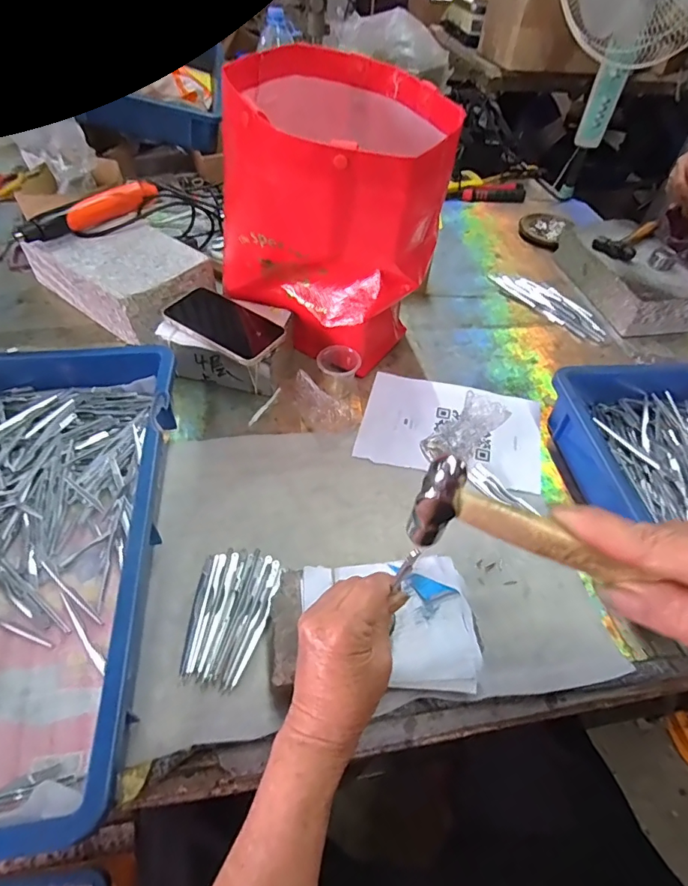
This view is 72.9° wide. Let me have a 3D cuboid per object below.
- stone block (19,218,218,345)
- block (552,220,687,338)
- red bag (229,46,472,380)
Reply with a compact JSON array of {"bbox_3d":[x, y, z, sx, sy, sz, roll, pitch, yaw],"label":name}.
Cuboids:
[{"bbox_3d":[-0.315,-0.243,0.667,0.247,0.074,0.142,30,55,20],"label":"stone block"},{"bbox_3d":[0.477,-0.281,0.770,0.151,0.068,0.254,-9,52,-11],"label":"block"},{"bbox_3d":[-0.009,-0.264,0.574,0.243,0.286,0.239,16,51,9],"label":"red bag"}]

